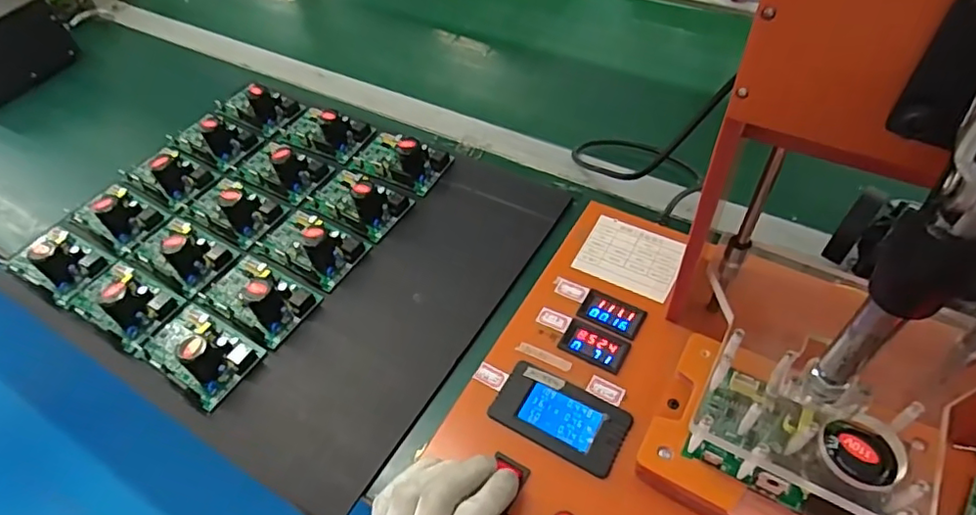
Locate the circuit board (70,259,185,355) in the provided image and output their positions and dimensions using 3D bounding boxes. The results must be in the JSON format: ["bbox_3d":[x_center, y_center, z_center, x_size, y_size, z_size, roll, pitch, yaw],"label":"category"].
[{"bbox_3d":[-0.380,0.035,0.580,0.118,0.037,0.070,25,58,23],"label":"circuit board"}]

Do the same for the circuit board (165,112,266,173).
[{"bbox_3d":[-0.358,-0.166,0.738,0.110,0.035,0.081,23,57,22],"label":"circuit board"}]

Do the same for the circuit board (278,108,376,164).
[{"bbox_3d":[-0.215,-0.171,0.730,0.118,0.039,0.071,24,57,22],"label":"circuit board"}]

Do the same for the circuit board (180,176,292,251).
[{"bbox_3d":[-0.300,-0.068,0.655,0.122,0.037,0.076,23,57,22],"label":"circuit board"}]

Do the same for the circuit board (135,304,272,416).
[{"bbox_3d":[-0.281,0.080,0.537,0.115,0.047,0.072,26,58,24],"label":"circuit board"}]

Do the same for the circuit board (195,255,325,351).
[{"bbox_3d":[-0.239,0.031,0.576,0.118,0.042,0.070,25,58,23],"label":"circuit board"}]

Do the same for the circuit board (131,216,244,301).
[{"bbox_3d":[-0.340,-0.017,0.617,0.120,0.038,0.068,25,58,23],"label":"circuit board"}]

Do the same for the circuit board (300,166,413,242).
[{"bbox_3d":[-0.154,-0.074,0.648,0.114,0.045,0.073,27,58,24],"label":"circuit board"}]

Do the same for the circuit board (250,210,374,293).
[{"bbox_3d":[-0.197,-0.023,0.611,0.118,0.046,0.074,25,58,23],"label":"circuit board"}]

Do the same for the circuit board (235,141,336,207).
[{"bbox_3d":[-0.256,-0.117,0.689,0.114,0.034,0.069,25,58,23],"label":"circuit board"}]

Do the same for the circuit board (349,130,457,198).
[{"bbox_3d":[-0.112,-0.125,0.687,0.117,0.048,0.080,25,58,23],"label":"circuit board"}]

